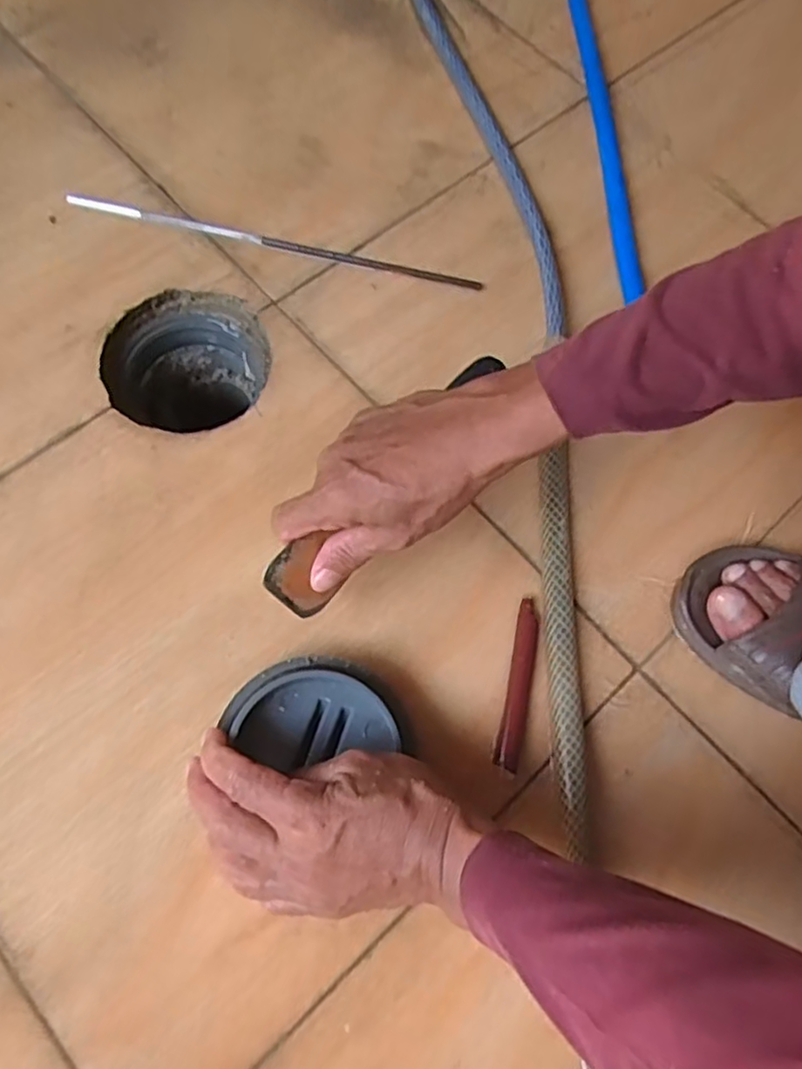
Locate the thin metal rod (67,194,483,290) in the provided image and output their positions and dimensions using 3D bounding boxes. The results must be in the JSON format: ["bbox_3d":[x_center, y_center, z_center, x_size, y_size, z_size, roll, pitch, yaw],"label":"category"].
[{"bbox_3d":[-0.107,-0.247,0.562,0.351,0.009,0.012,12,70,2],"label":"thin metal rod"}]

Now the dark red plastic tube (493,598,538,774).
[{"bbox_3d":[0.078,0.097,0.443,0.016,0.014,0.112,13,70,2],"label":"dark red plastic tube"}]

